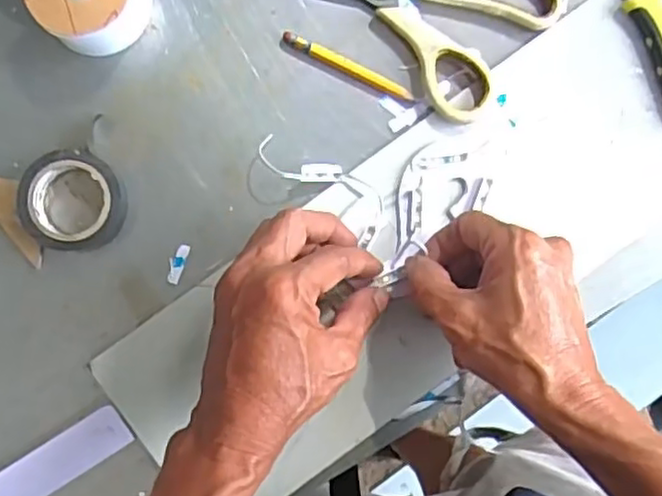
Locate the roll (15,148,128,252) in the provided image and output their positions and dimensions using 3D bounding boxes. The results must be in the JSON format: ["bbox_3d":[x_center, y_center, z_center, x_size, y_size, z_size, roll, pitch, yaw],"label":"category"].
[{"bbox_3d":[-0.157,-0.028,0.423,0.057,0.023,0.059,0,89,-1],"label":"roll"}]

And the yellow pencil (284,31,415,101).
[{"bbox_3d":[0.011,-0.112,0.432,0.086,0.005,0.008,25,89,0],"label":"yellow pencil"}]

